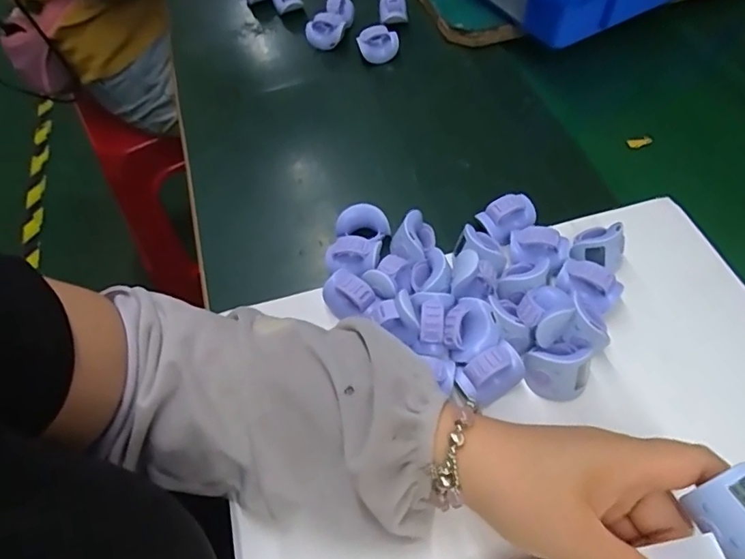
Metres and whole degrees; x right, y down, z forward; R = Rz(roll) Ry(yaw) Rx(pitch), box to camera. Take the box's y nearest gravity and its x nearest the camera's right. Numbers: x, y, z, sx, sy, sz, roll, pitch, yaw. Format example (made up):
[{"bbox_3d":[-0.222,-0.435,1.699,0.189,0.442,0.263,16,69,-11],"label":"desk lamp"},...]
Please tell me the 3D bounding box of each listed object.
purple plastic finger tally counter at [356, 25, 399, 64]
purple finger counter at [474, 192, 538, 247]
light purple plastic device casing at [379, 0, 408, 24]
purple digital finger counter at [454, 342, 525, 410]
[{"bbox_3d":[0.005,-0.239,0.518,0.042,0.034,0.020,-23,14,-10],"label":"purple plastic finger tally counter"},{"bbox_3d":[0.102,-0.047,0.378,0.040,0.022,0.025,-20,57,-9],"label":"purple finger counter"},{"bbox_3d":[0.022,-0.288,0.537,0.029,0.026,0.029,0,56,4],"label":"light purple plastic device casing"},{"bbox_3d":[0.075,0.060,0.318,0.042,0.032,0.024,-25,58,-13],"label":"purple digital finger counter"}]

